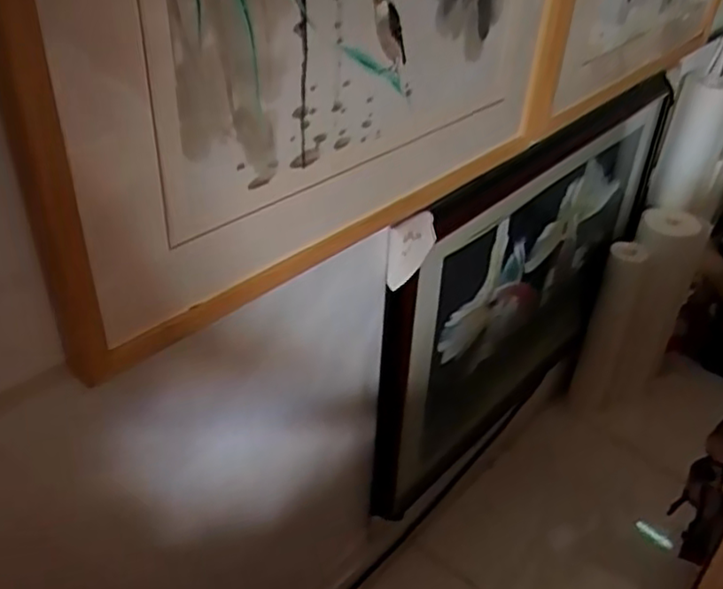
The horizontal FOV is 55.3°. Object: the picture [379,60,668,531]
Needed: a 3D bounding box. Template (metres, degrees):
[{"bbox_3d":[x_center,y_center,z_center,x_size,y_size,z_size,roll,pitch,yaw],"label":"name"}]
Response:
[{"bbox_3d":[0.350,0.002,1.390,0.049,0.681,0.944,28,43,30],"label":"picture"}]

